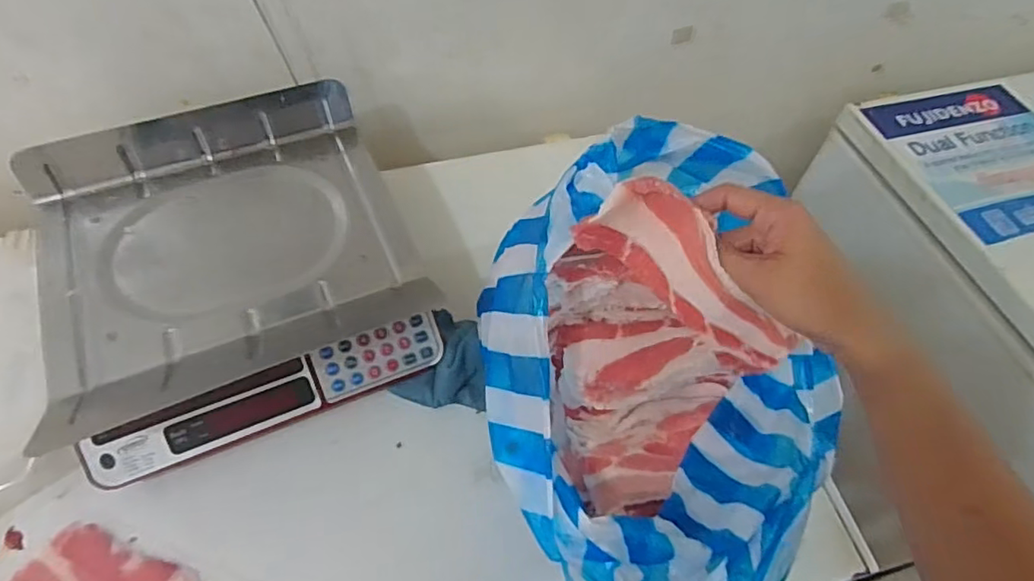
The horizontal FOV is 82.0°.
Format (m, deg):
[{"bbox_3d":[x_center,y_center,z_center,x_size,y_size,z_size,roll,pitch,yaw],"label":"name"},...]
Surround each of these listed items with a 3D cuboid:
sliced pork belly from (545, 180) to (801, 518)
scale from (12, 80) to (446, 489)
[{"bbox_3d":[0.089,0.039,0.465,0.178,0.231,0.151,38,62,20],"label":"sliced pork belly"},{"bbox_3d":[-0.301,-0.025,0.646,0.344,0.148,0.334,-20,60,-16],"label":"scale"}]

